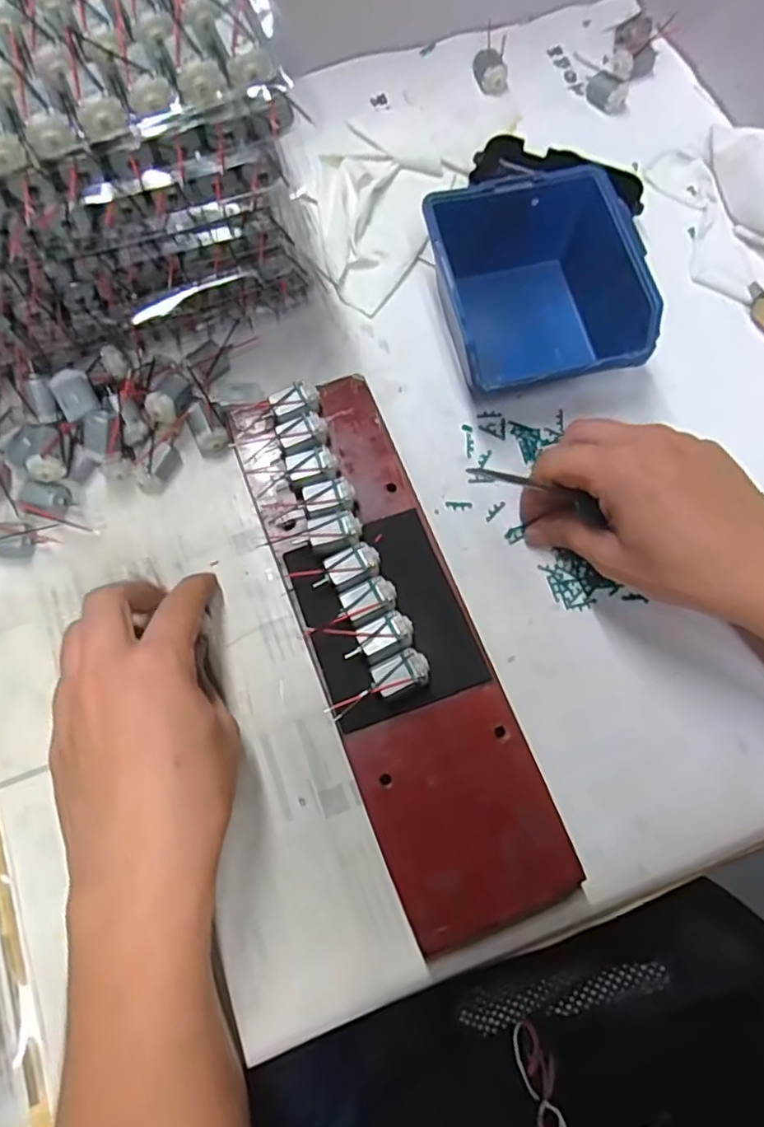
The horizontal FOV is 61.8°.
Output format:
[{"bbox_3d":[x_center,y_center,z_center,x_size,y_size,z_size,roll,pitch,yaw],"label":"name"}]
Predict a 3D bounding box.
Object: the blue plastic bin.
[{"bbox_3d":[0.090,-0.165,0.387,0.114,0.061,0.133,-10,74,-4],"label":"blue plastic bin"}]

